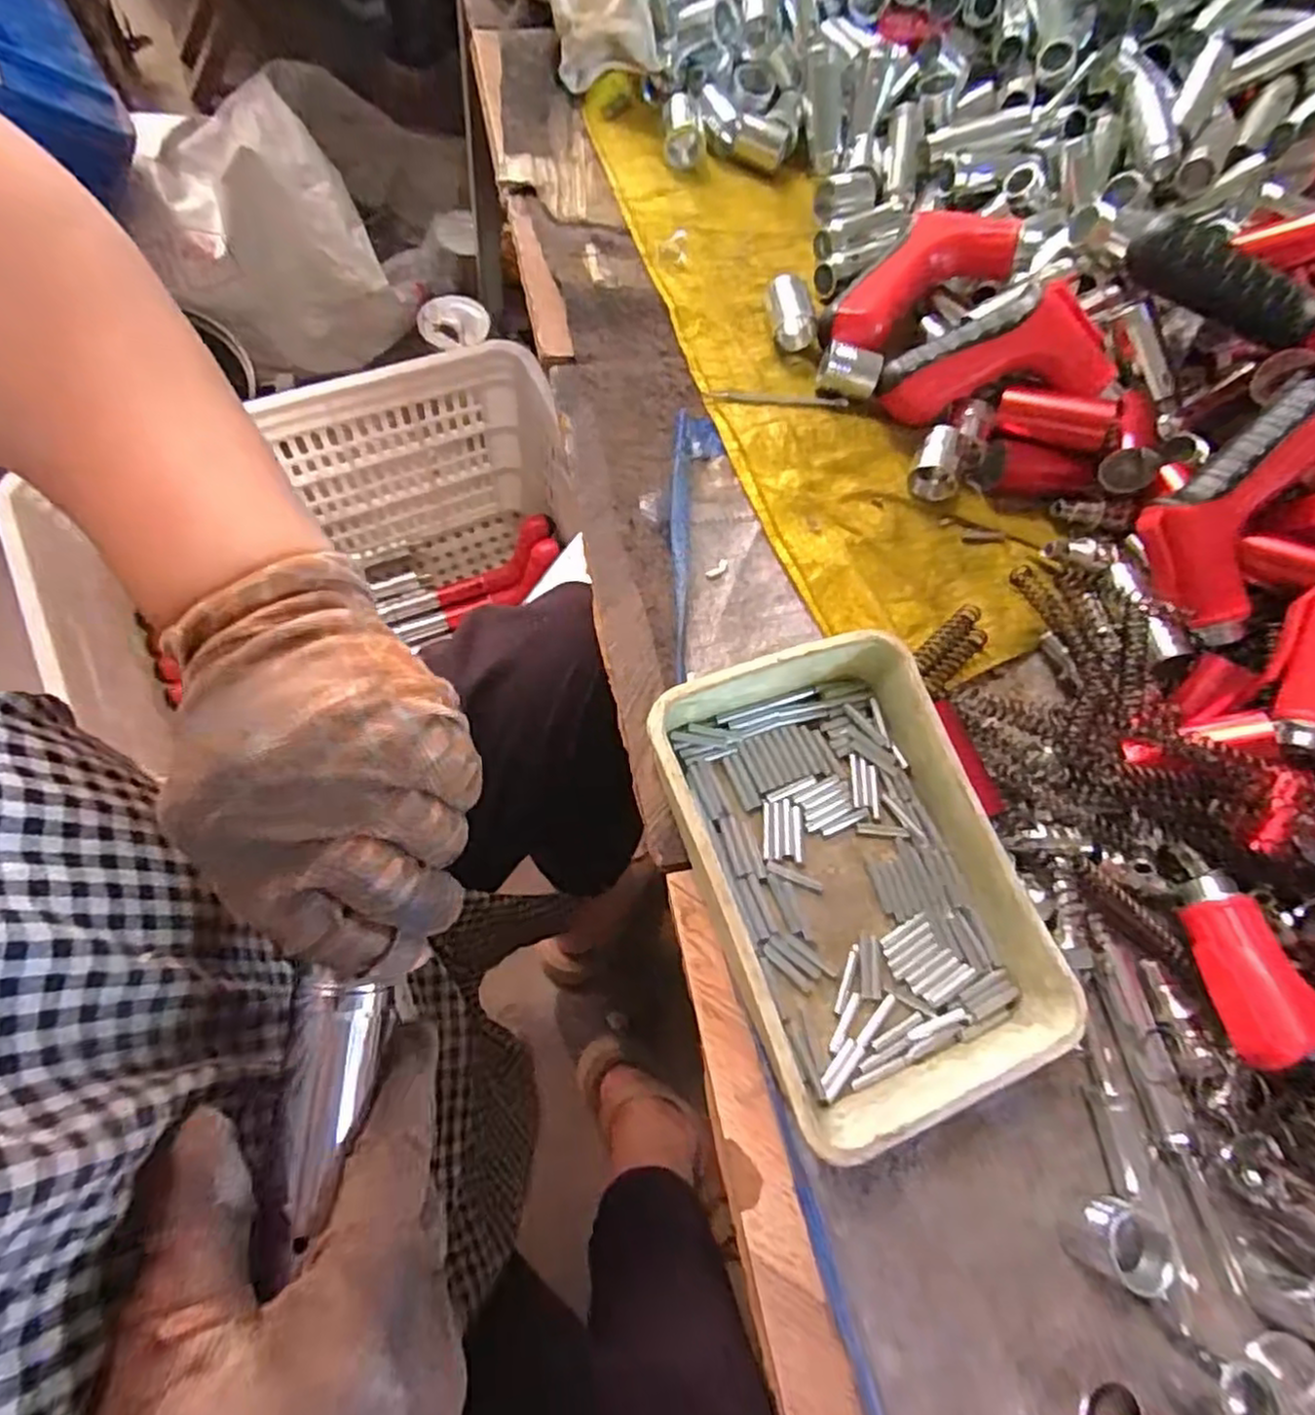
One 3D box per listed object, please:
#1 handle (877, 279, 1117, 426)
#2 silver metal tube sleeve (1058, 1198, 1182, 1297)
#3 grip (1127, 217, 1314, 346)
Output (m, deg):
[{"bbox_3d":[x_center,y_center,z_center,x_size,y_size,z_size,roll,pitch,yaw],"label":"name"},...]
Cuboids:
[{"bbox_3d":[0.199,-0.208,0.428,0.127,0.028,0.062,-12,107,9],"label":"handle"},{"bbox_3d":[0.195,0.224,0.299,0.026,0.033,0.031,28,74,7],"label":"silver metal tube sleeve"},{"bbox_3d":[0.314,-0.236,0.392,0.102,0.022,0.027,32,69,3],"label":"grip"}]

